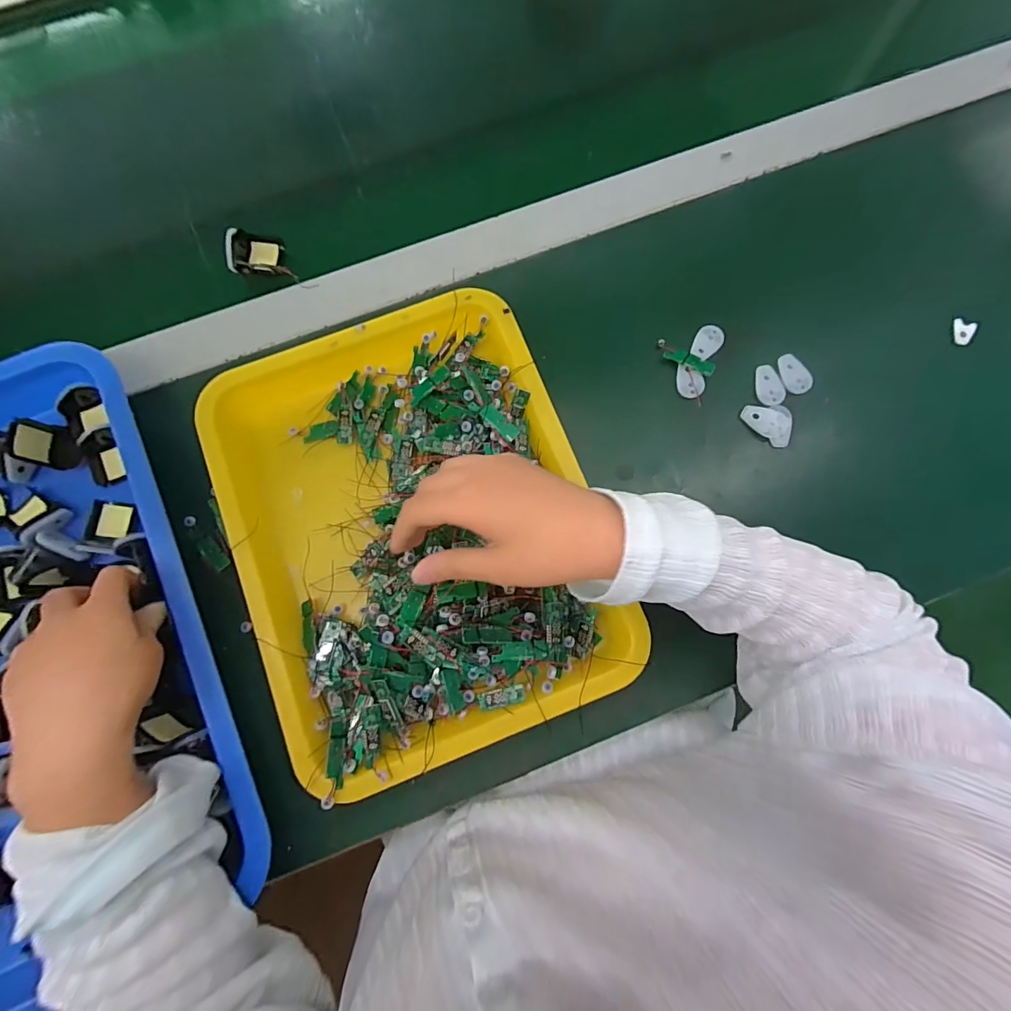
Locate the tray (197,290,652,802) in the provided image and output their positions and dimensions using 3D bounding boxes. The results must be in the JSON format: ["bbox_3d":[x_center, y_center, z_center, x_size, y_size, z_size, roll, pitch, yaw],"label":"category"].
[{"bbox_3d":[-0.068,0.013,0.344,0.260,0.040,0.323,-20,81,-4],"label":"tray"}]

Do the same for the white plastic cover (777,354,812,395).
[{"bbox_3d":[0.245,-0.113,0.385,0.020,0.005,0.036,-25,81,-5],"label":"white plastic cover"}]

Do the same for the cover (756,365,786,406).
[{"bbox_3d":[0.224,-0.102,0.383,0.020,0.005,0.038,-1,80,-1],"label":"cover"}]

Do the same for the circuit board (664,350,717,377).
[{"bbox_3d":[0.156,-0.122,0.384,0.043,0.007,0.012,25,81,3],"label":"circuit board"}]

